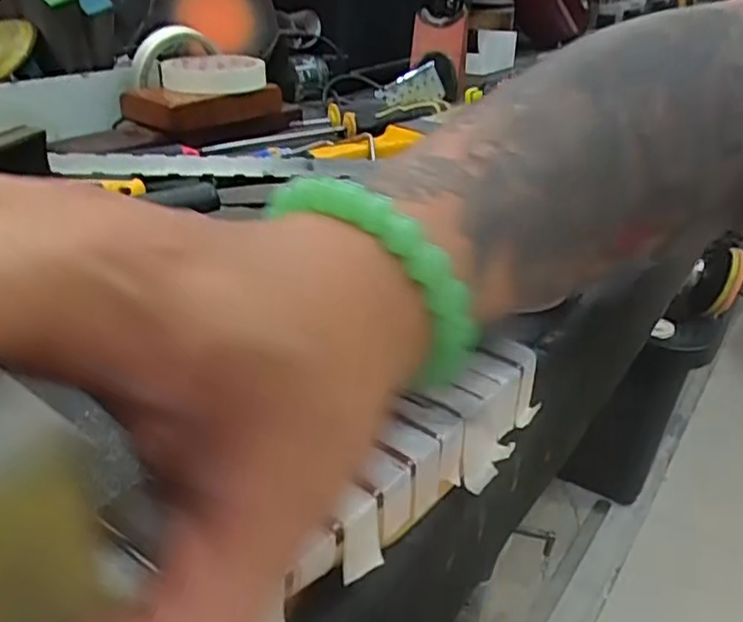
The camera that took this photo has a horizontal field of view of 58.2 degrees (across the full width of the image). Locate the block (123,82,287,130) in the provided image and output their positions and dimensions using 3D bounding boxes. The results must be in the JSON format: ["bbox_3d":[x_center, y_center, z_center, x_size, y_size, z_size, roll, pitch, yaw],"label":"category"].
[{"bbox_3d":[-0.157,-0.190,0.608,0.087,0.025,0.123,21,34,36],"label":"block"}]

